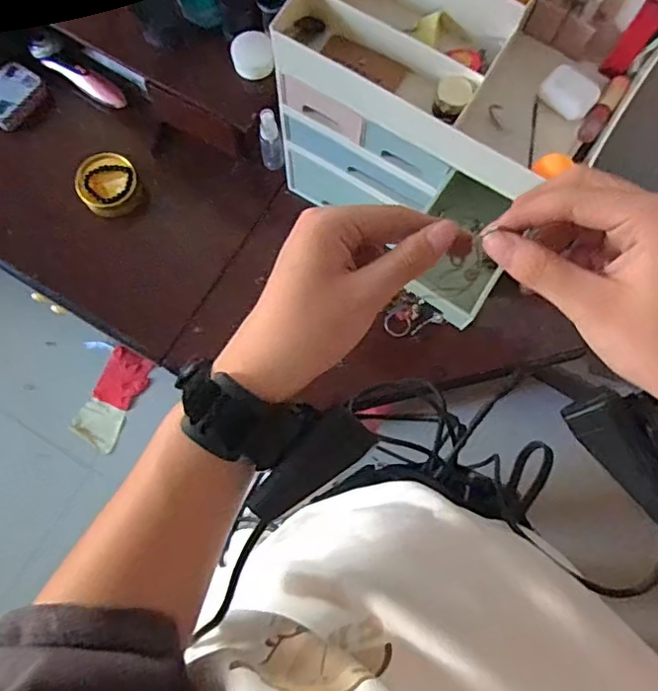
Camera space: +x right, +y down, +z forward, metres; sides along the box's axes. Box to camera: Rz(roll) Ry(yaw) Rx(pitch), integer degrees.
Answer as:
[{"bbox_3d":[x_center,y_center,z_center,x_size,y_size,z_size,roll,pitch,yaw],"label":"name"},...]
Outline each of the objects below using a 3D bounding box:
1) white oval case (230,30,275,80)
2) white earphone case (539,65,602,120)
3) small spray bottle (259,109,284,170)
[{"bbox_3d":[-0.099,-0.382,0.735,0.054,0.020,0.055,-5,109,9],"label":"white oval case"},{"bbox_3d":[0.232,-0.245,0.536,0.051,0.015,0.039,39,79,8],"label":"white earphone case"},{"bbox_3d":[-0.081,-0.281,0.770,0.026,0.102,0.025,0,76,-1],"label":"small spray bottle"}]

